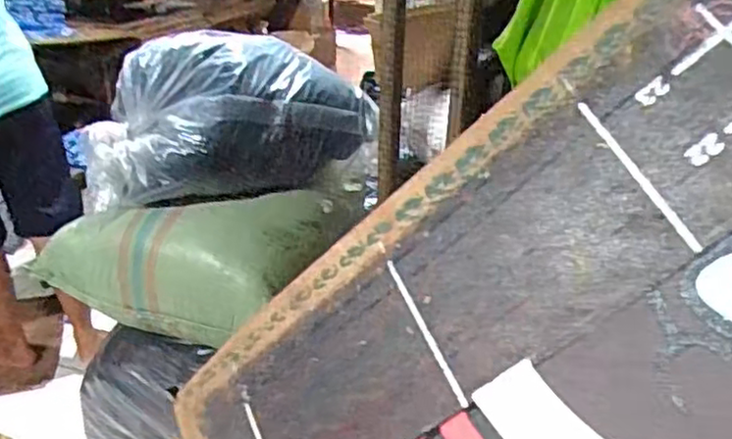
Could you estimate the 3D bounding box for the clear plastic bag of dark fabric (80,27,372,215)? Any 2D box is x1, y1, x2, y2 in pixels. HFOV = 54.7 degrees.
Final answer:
[{"bbox_3d":[-0.273,-0.212,1.470,0.603,0.272,0.331,-8,28,-14],"label":"clear plastic bag of dark fabric"}]

